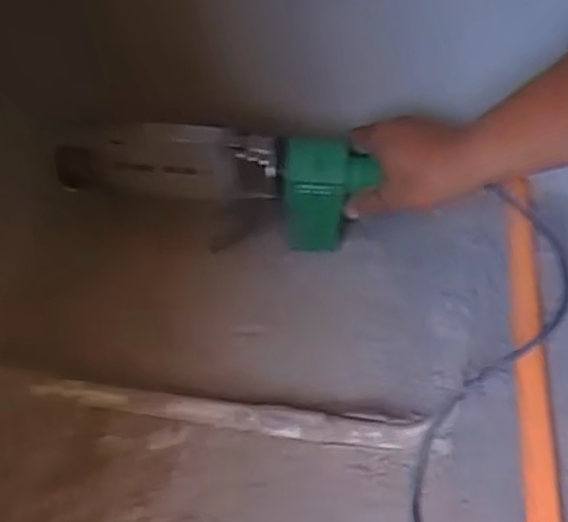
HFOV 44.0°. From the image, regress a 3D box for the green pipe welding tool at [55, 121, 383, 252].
[{"bbox_3d":[-0.063,-0.067,0.648,0.261,0.133,0.040,9,53,-2],"label":"green pipe welding tool"}]

